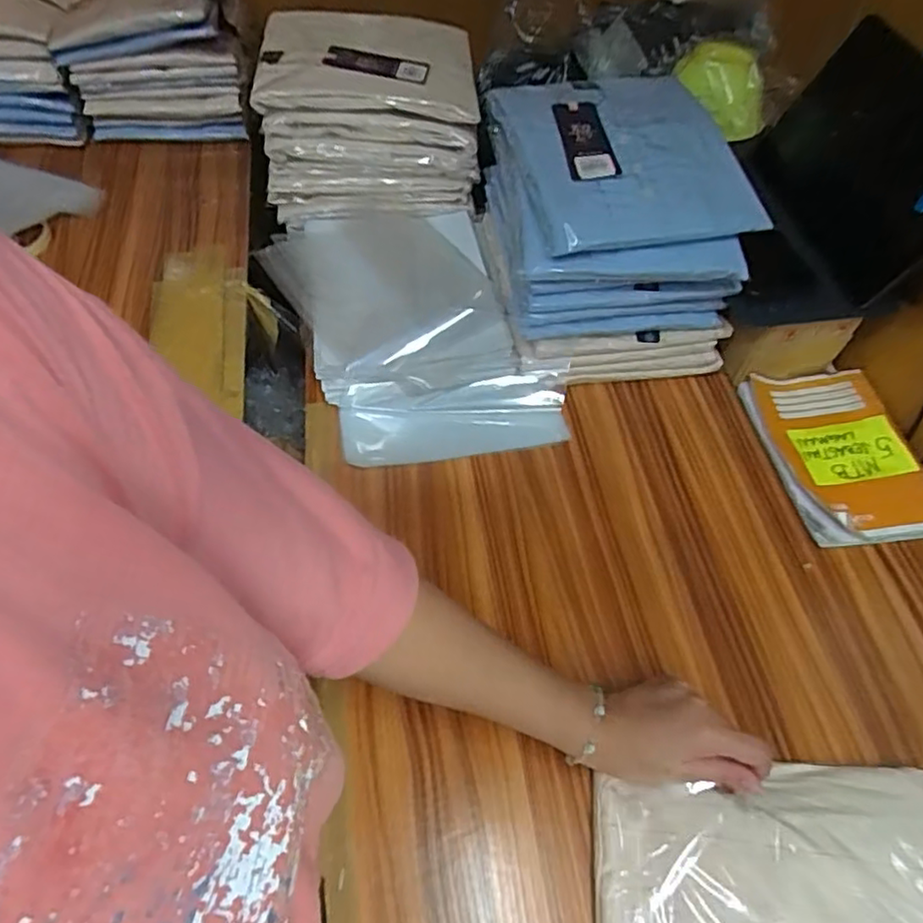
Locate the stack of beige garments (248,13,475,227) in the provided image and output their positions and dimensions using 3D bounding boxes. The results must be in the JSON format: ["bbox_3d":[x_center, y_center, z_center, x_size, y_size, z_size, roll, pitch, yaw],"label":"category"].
[{"bbox_3d":[-0.110,-0.438,0.806,0.257,0.151,0.205,3,55,-3],"label":"stack of beige garments"}]

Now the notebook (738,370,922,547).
[{"bbox_3d":[0.392,-0.009,0.661,0.139,0.028,0.201,-3,55,-7],"label":"notebook"}]

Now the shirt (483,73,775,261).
[{"bbox_3d":[0.161,-0.311,0.640,0.216,0.044,0.256,-8,56,-10],"label":"shirt"}]

